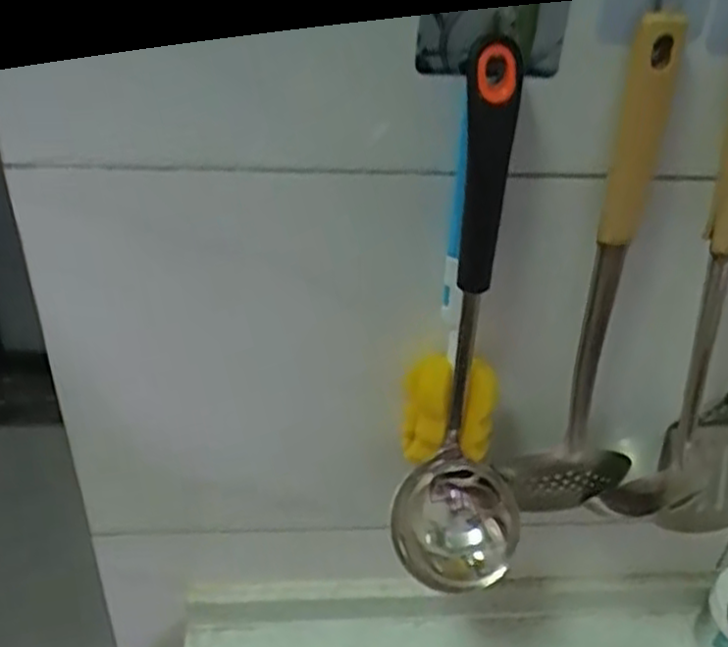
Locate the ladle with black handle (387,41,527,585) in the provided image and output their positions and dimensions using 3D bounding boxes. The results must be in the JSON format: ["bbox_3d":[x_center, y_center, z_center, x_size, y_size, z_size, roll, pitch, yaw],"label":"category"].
[{"bbox_3d":[0.070,0.017,0.430,0.078,0.306,0.091,10,36,8],"label":"ladle with black handle"}]

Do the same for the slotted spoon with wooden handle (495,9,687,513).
[{"bbox_3d":[0.145,0.001,0.449,0.071,0.332,0.052,23,39,24],"label":"slotted spoon with wooden handle"}]

